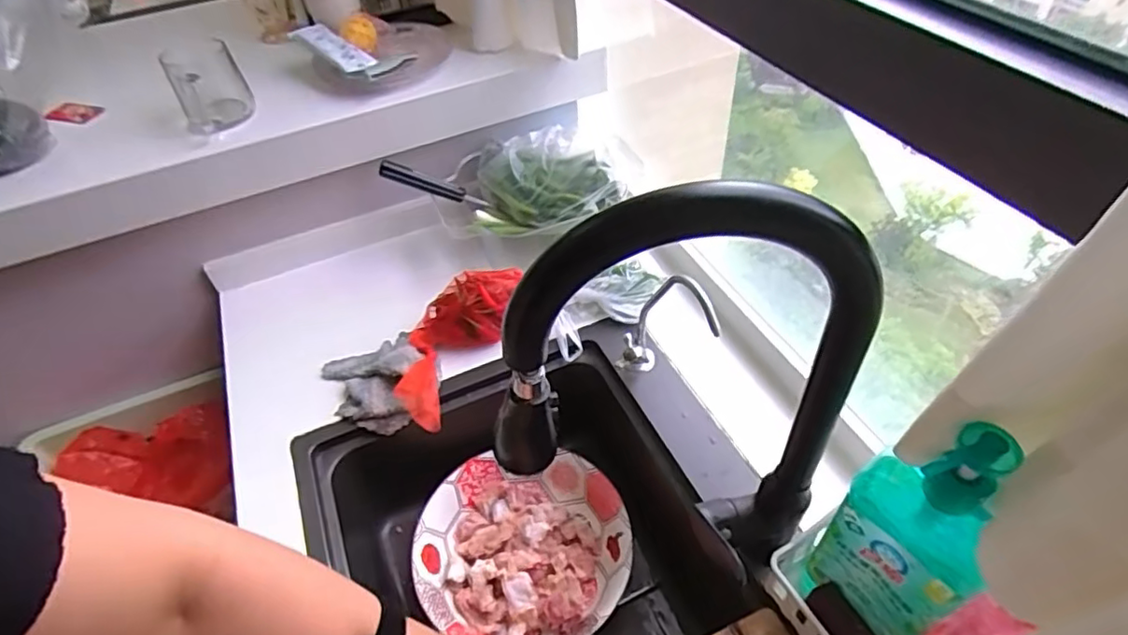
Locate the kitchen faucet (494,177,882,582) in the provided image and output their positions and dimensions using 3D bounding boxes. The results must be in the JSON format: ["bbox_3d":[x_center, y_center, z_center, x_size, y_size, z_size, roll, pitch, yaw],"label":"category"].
[{"bbox_3d":[0.078,0.074,0.426,0.231,0.381,0.049,0,47,6],"label":"kitchen faucet"}]

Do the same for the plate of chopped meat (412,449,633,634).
[{"bbox_3d":[-0.049,0.290,0.759,0.252,0.068,0.225,-2,47,5],"label":"plate of chopped meat"}]

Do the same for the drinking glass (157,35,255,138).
[{"bbox_3d":[-0.431,-0.280,0.735,0.080,0.095,0.078,-27,50,-17],"label":"drinking glass"}]

